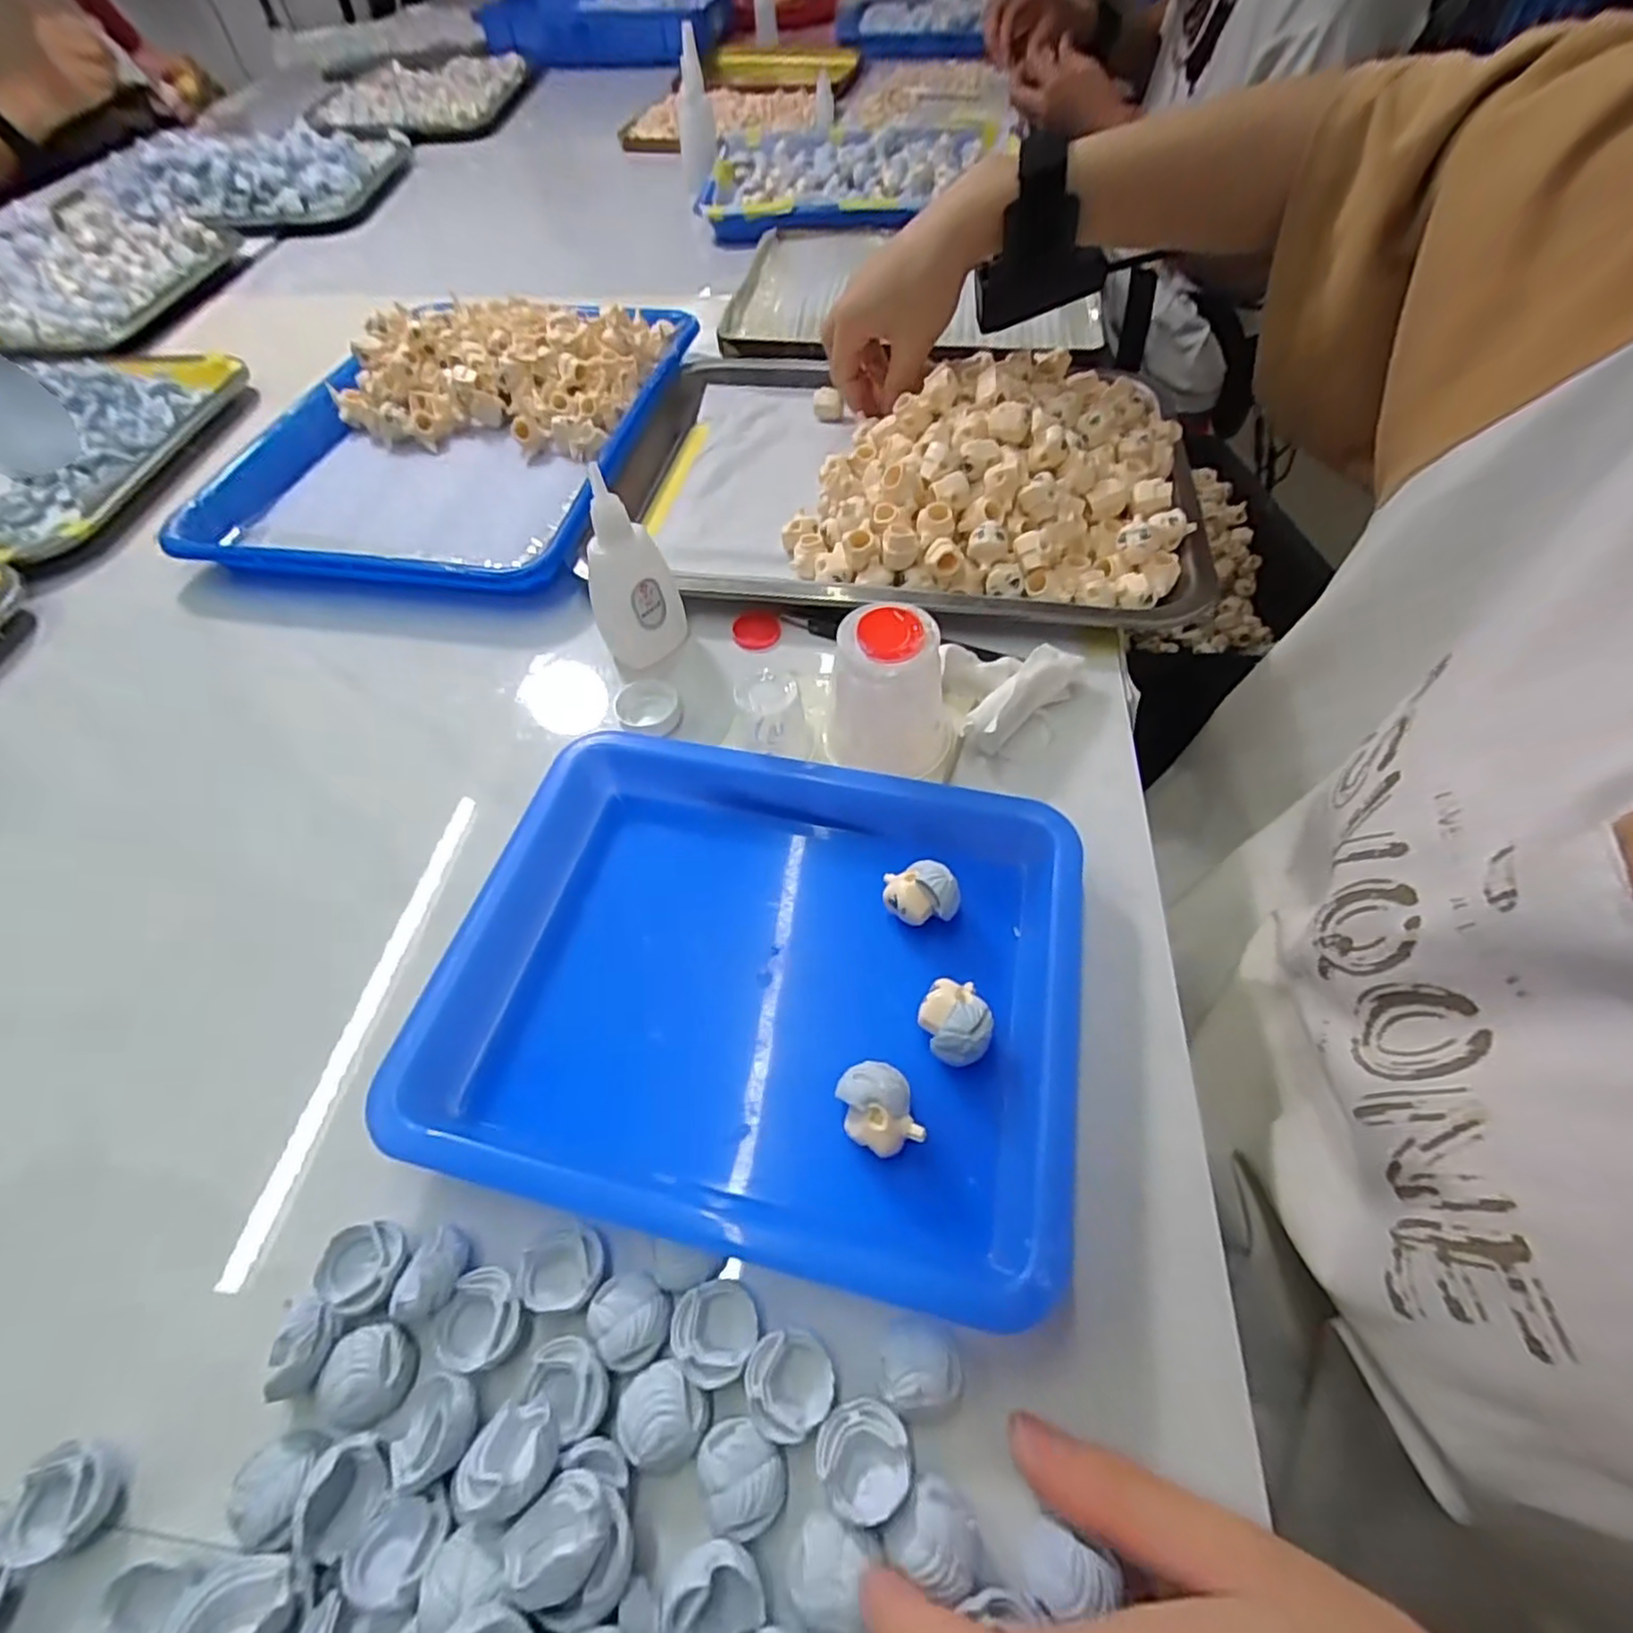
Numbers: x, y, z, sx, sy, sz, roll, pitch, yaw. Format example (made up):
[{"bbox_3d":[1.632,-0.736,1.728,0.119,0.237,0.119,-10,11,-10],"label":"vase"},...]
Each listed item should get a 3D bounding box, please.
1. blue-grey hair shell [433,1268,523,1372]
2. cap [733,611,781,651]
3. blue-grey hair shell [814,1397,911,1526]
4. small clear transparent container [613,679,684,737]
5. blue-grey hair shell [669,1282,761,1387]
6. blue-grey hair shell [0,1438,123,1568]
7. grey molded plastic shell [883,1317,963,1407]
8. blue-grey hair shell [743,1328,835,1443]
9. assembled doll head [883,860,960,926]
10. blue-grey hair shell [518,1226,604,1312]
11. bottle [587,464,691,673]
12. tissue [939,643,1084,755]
[{"bbox_3d":[-0.097,0.147,0.202,0.023,0.009,0.023,-1,57,2],"label":"blue-grey hair shell"},{"bbox_3d":[-0.032,-0.100,0.371,0.025,0.007,0.023,-1,57,2],"label":"cap"},{"bbox_3d":[0.012,0.168,0.181,0.024,0.011,0.022,-1,57,2],"label":"blue-grey hair shell"},{"bbox_3d":[-0.082,-0.051,0.338,0.030,0.013,0.032,-1,57,2],"label":"small clear transparent container"},{"bbox_3d":[-0.029,0.147,0.198,0.022,0.011,0.023,-1,57,2],"label":"blue-grey hair shell"},{"bbox_3d":[-0.201,0.182,0.185,0.022,0.011,0.023,-1,57,2],"label":"blue-grey hair shell"},{"bbox_3d":[0.029,0.151,0.191,0.021,0.008,0.019,3,57,4],"label":"grey molded plastic shell"},{"bbox_3d":[-0.007,0.157,0.191,0.023,0.010,0.023,-7,57,-2],"label":"blue-grey hair shell"},{"bbox_3d":[0.040,0.030,0.264,0.027,0.021,0.023,1,57,3],"label":"assembled doll head"},{"bbox_3d":[-0.076,0.136,0.207,0.022,0.011,0.020,-1,57,2],"label":"blue-grey hair shell"},{"bbox_3d":[-0.091,-0.119,0.334,0.042,0.091,0.034,-15,58,-7],"label":"bottle"},{"bbox_3d":[0.093,-0.058,0.324,0.064,0.025,0.052,-6,57,-1],"label":"tissue"}]

